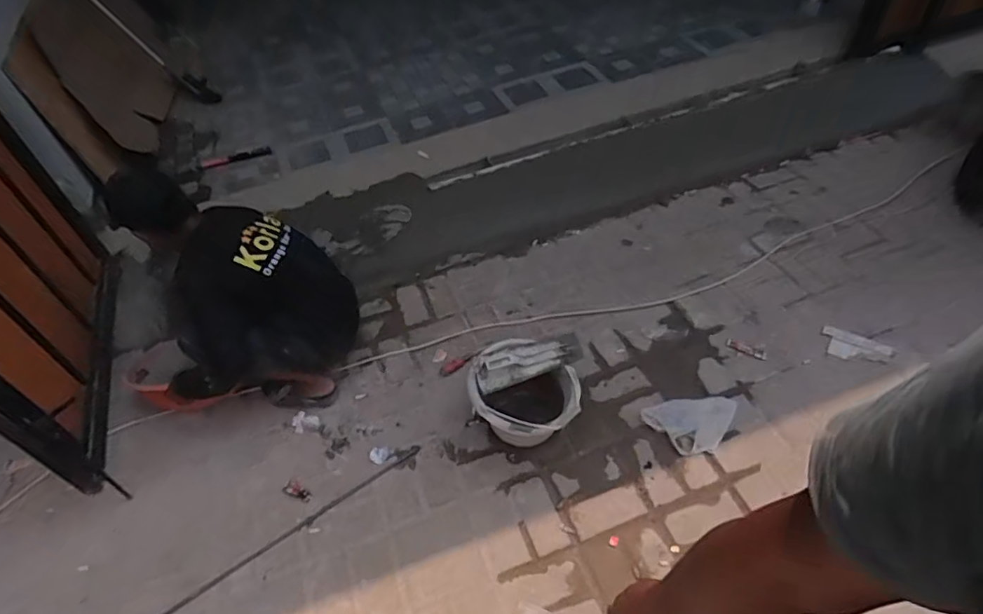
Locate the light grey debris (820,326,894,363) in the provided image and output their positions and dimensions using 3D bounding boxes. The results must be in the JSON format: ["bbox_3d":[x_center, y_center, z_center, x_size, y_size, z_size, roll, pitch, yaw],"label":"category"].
[{"bbox_3d":[1.047,0.117,1.621,0.174,0.007,0.095,24,64,26],"label":"light grey debris"}]

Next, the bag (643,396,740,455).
[{"bbox_3d":[0.548,0.320,1.532,0.246,0.017,0.162,-2,48,4],"label":"bag"}]

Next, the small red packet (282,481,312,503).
[{"bbox_3d":[-0.530,0.506,1.547,0.091,0.011,0.043,14,51,18],"label":"small red packet"}]

